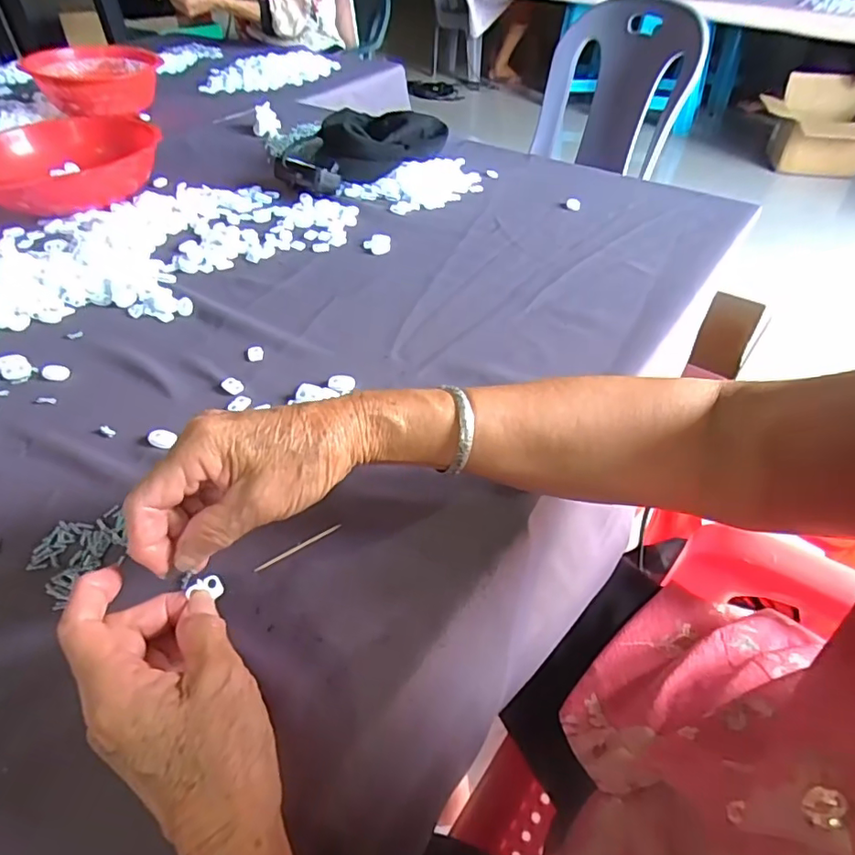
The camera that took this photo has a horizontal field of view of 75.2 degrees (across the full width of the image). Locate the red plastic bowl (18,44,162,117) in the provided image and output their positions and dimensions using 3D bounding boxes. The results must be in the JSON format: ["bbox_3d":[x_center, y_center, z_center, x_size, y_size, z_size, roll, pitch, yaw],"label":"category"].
[{"bbox_3d":[-0.649,-0.689,1.100,0.229,0.098,0.229,0,44,0],"label":"red plastic bowl"}]

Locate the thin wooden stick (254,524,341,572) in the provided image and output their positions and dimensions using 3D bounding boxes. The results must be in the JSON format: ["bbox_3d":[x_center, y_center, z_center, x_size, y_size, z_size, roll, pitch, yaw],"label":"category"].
[{"bbox_3d":[-0.085,0.078,0.365,0.061,0.004,0.004,-26,50,-24],"label":"thin wooden stick"}]

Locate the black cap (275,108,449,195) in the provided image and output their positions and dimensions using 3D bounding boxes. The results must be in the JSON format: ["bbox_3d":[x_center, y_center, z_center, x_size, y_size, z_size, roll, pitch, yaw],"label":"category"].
[{"bbox_3d":[-0.104,-0.416,0.821,0.254,0.072,0.173,-22,48,-21],"label":"black cap"}]

